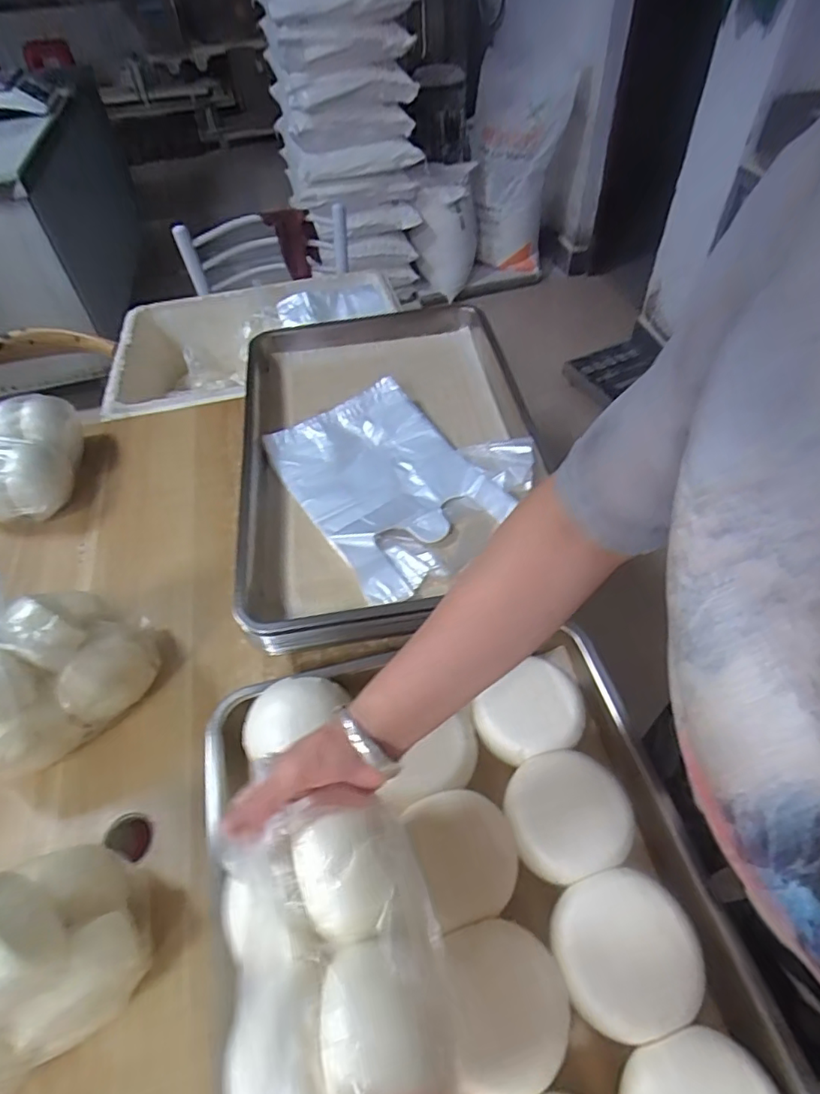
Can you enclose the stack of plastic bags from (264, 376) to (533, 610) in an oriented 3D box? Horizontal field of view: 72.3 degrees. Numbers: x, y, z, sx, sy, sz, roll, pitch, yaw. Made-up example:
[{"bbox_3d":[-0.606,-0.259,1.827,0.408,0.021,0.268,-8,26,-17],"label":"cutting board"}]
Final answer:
[{"bbox_3d":[-0.011,-0.103,0.750,0.268,0.041,0.322,-27,53,-17],"label":"stack of plastic bags"}]

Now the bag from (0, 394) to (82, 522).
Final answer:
[{"bbox_3d":[-0.628,-0.133,0.844,0.252,0.113,0.202,0,50,5],"label":"bag"}]

